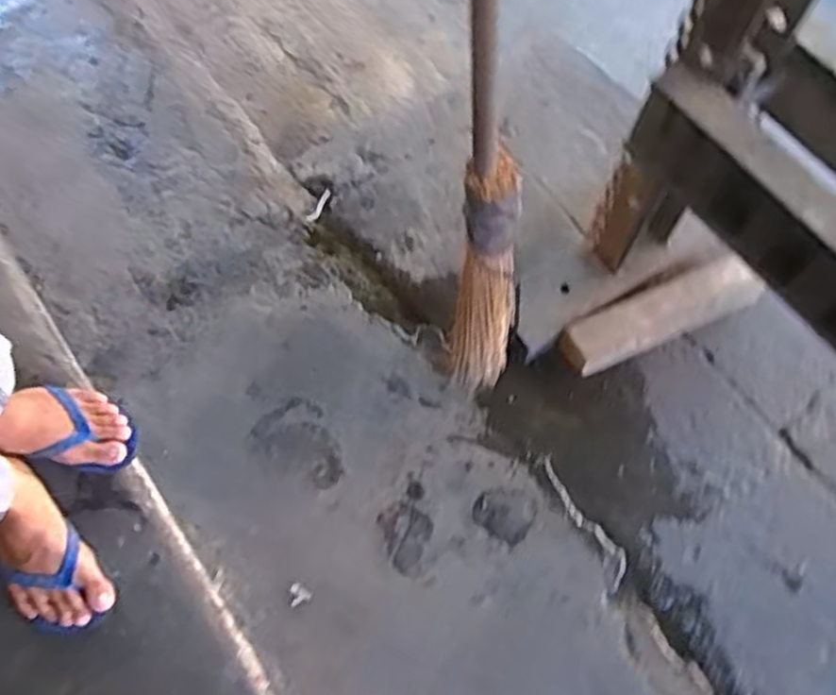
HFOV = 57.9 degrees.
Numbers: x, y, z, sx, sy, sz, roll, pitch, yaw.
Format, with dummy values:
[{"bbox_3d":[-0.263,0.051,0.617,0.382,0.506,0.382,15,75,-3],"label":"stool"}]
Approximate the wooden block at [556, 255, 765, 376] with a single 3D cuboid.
[{"bbox_3d":[0.415,-0.053,1.289,0.364,0.085,0.083,-21,67,-11],"label":"wooden block"}]

